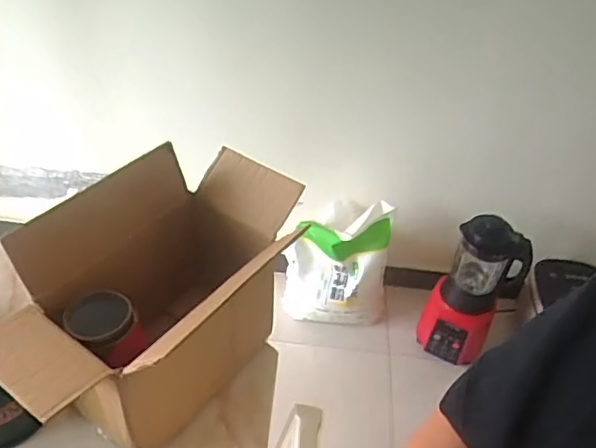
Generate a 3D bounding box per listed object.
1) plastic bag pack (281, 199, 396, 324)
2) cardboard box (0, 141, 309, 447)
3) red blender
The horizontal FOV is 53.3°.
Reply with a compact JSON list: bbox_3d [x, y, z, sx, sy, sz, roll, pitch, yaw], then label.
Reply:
[{"bbox_3d":[0.128,0.145,1.865,0.313,0.453,0.170,-6,43,-14],"label":"plastic bag pack"},{"bbox_3d":[-0.175,0.096,0.735,0.201,0.255,0.389,32,47,26],"label":"cardboard box"},{"bbox_3d":[0.516,0.202,1.750,0.233,0.457,0.182,22,44,17],"label":"red blender"}]

